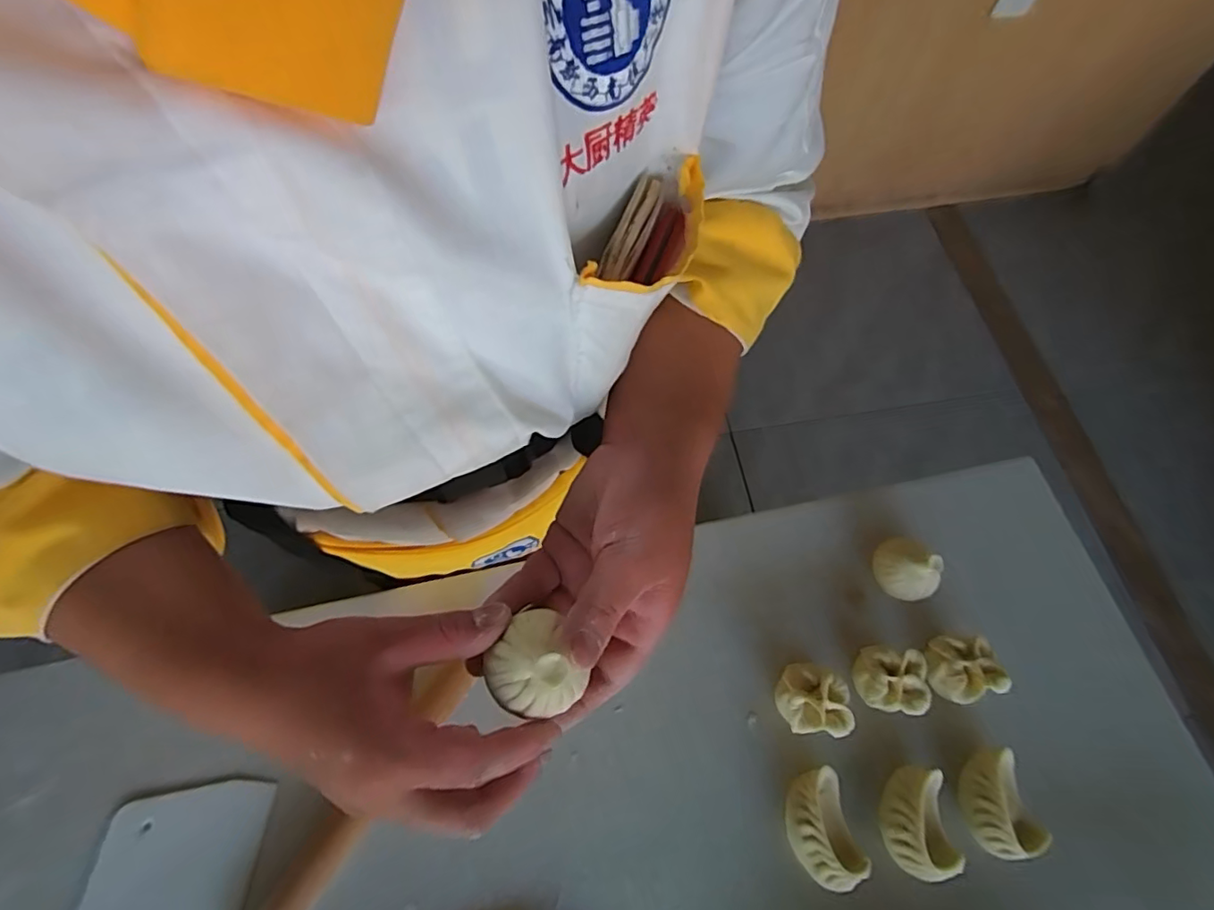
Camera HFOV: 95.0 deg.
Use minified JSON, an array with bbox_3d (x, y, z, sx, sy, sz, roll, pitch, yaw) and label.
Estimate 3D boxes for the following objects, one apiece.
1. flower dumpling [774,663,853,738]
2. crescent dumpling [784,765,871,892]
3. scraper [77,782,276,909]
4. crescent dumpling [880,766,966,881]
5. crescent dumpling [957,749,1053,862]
[{"bbox_3d":[0.148,0.177,0.403,0.043,0.041,0.045,6,66,1],"label":"flower dumpling"},{"bbox_3d":[0.145,0.253,0.377,0.040,0.027,0.067,-10,64,-5],"label":"crescent dumpling"},{"bbox_3d":[-0.293,0.298,0.363,0.103,0.006,0.145,3,67,1],"label":"scraper"},{"bbox_3d":[0.207,0.248,0.377,0.039,0.033,0.063,2,66,-1],"label":"crescent dumpling"},{"bbox_3d":[0.265,0.240,0.384,0.040,0.036,0.060,-11,67,-7],"label":"crescent dumpling"}]

